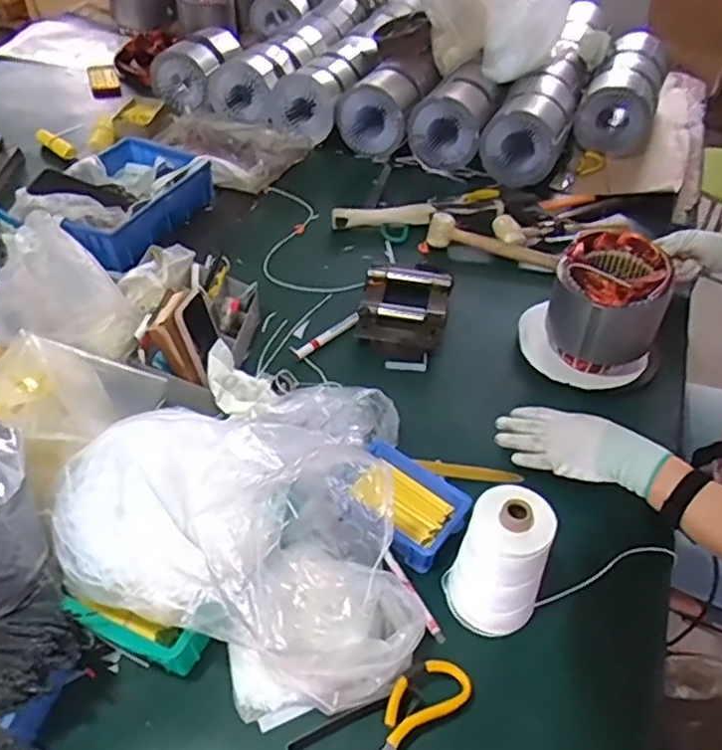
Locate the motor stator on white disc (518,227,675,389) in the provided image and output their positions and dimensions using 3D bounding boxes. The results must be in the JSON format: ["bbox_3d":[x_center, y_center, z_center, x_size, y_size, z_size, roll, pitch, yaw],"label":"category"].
[{"bbox_3d":[0.333,-0.098,0.973,0.165,0.174,0.186,-22,50,-22],"label":"motor stator on white disc"}]

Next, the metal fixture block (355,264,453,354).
[{"bbox_3d":[0.069,-0.112,1.066,0.138,0.039,0.222,10,46,8],"label":"metal fixture block"}]

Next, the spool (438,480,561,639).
[{"bbox_3d":[0.145,0.193,0.695,0.099,0.172,0.090,1,46,-1],"label":"spool"}]

